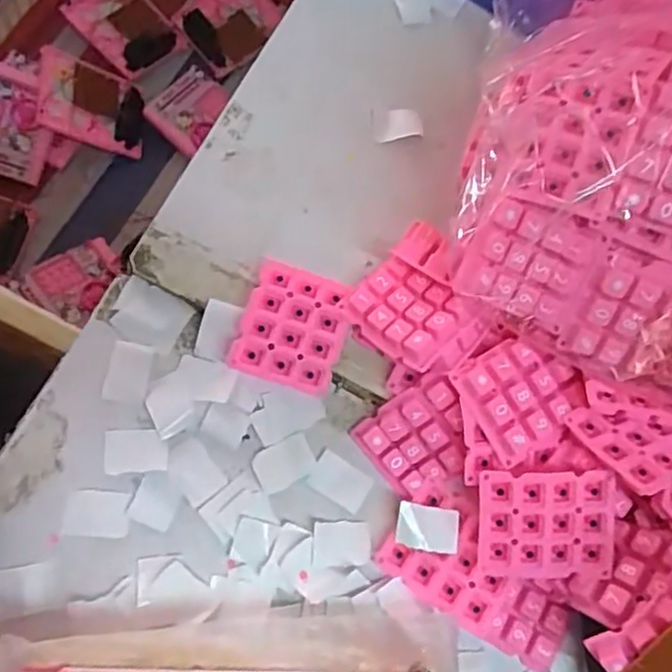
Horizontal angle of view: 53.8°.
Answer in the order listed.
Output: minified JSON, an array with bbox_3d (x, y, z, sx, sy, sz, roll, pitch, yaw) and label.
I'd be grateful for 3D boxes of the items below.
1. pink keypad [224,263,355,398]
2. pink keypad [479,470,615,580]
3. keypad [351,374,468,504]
[{"bbox_3d":[-0.021,-0.004,0.329,0.050,0.013,0.057,20,72,-3],"label":"pink keypad"},{"bbox_3d":[0.095,0.086,0.300,0.058,0.004,0.051,-2,101,5],"label":"pink keypad"},{"bbox_3d":[0.043,0.051,0.322,0.054,0.009,0.048,-35,90,18],"label":"keypad"}]

